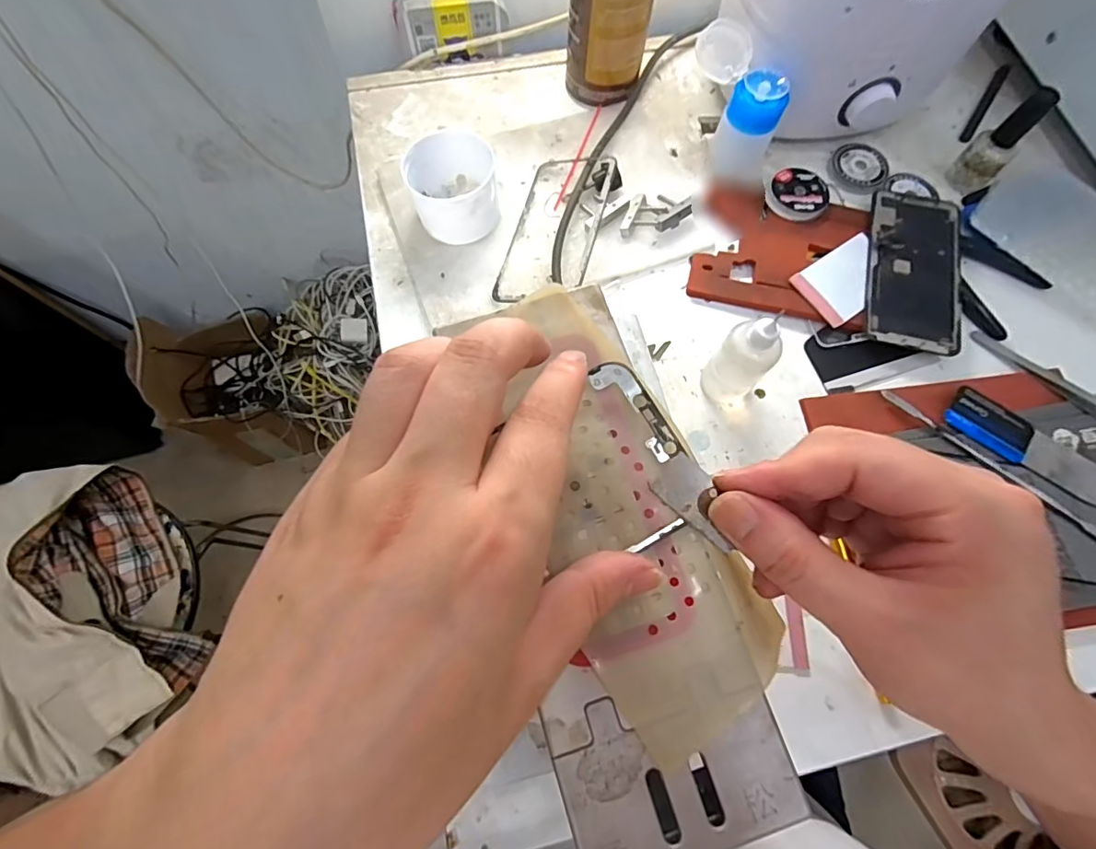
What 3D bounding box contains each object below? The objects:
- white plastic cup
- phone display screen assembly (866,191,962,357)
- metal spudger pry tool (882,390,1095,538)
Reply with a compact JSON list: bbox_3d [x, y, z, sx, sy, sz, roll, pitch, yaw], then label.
[{"bbox_3d":[-0.071,-0.179,0.391,0.067,0.046,0.065,0,71,-1],"label":"white plastic cup"},{"bbox_3d":[0.283,-0.119,0.396,0.069,0.014,0.143,13,72,4],"label":"phone display screen assembly"},{"bbox_3d":[0.303,0.029,0.343,0.170,0.004,0.008,39,75,11],"label":"metal spudger pry tool"}]

